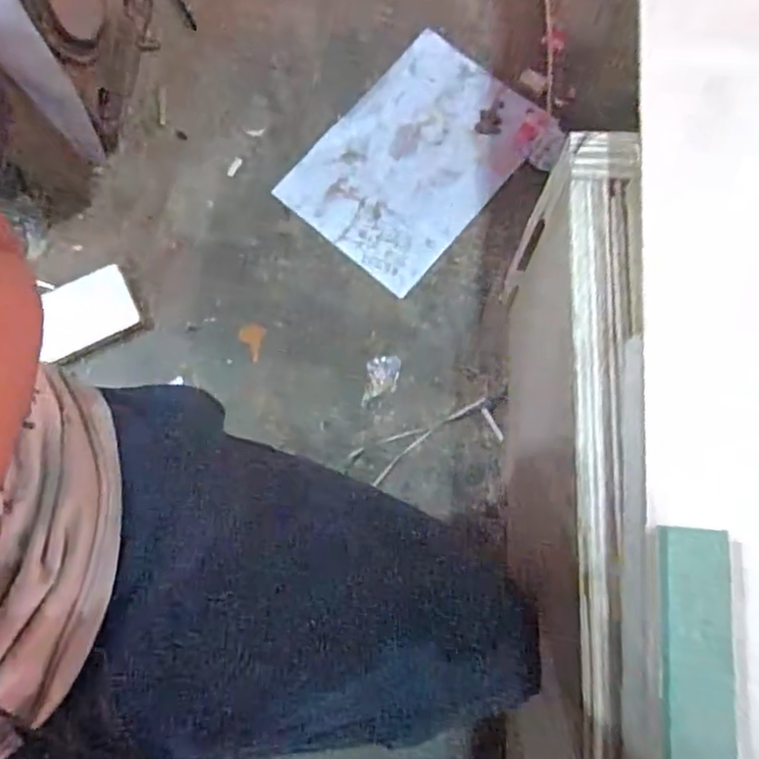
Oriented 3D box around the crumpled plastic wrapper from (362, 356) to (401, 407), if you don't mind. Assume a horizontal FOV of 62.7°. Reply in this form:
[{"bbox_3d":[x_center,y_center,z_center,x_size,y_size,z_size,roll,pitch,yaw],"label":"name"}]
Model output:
[{"bbox_3d":[0.003,0.001,0.712,0.038,0.004,0.058,6,79,2],"label":"crumpled plastic wrapper"}]

